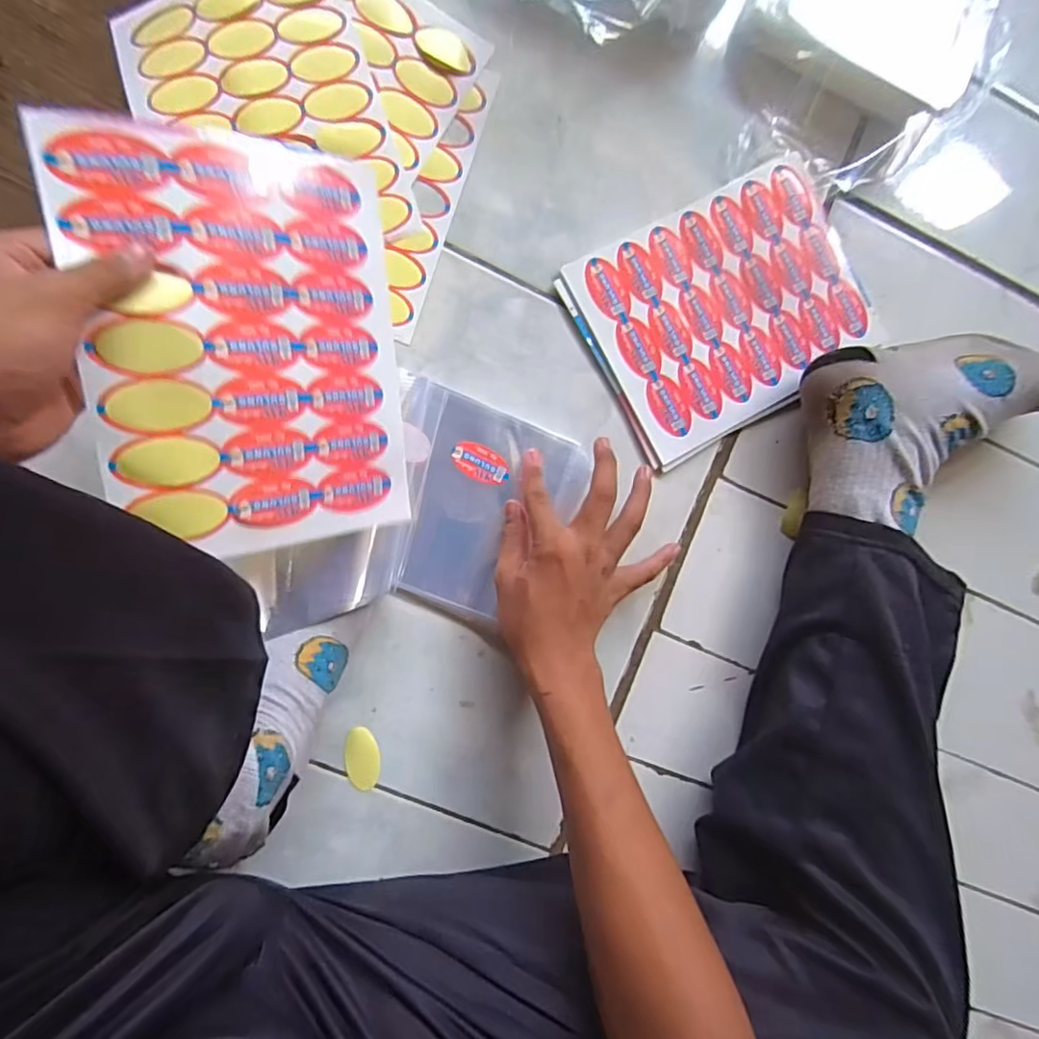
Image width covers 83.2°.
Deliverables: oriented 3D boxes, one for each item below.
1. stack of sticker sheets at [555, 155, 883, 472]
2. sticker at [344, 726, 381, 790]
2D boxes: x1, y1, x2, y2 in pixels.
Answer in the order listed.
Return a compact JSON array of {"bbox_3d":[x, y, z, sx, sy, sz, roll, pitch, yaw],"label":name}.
[{"bbox_3d":[0.173,-0.175,0.485,0.240,0.009,0.178,-30,93,-7],"label":"stack of sticker sheets"},{"bbox_3d":[-0.118,0.182,0.444,0.024,0.004,0.047,-9,90,-8],"label":"sticker"}]

